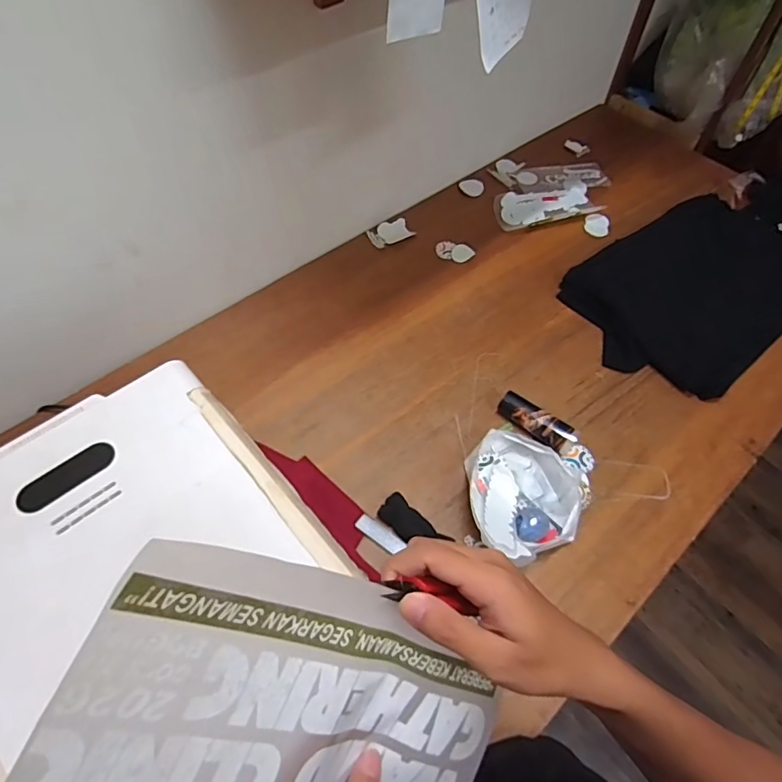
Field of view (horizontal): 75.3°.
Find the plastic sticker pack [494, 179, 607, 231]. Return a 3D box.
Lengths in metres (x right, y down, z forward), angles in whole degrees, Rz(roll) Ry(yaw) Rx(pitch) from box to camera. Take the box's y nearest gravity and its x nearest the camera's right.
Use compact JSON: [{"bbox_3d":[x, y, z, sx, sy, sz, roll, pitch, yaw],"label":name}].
[{"bbox_3d":[0.383,-0.466,1.248,0.264,0.025,0.122,-14,59,-11],"label":"plastic sticker pack"}]

